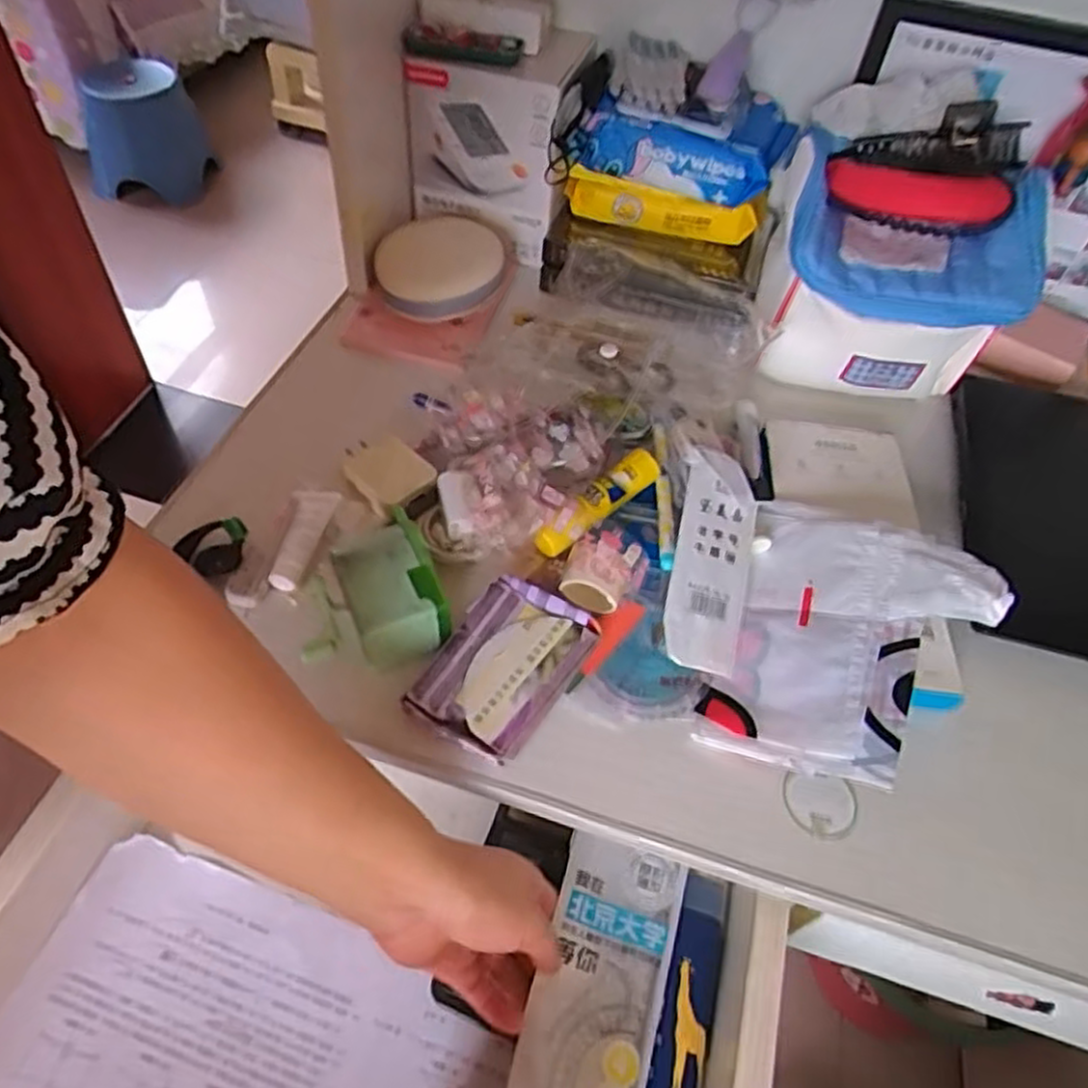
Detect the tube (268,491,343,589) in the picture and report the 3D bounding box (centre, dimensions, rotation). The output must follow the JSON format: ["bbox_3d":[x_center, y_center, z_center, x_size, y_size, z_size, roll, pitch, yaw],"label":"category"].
[{"bbox_3d":[-0.155,-0.006,0.489,0.032,0.016,0.075,6,52,0],"label":"tube"}]

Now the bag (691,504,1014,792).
[{"bbox_3d":[0.185,0.058,0.451,0.138,0.030,0.175,9,58,27],"label":"bag"}]

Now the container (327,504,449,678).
[{"bbox_3d":[-0.091,0.025,0.448,0.051,0.034,0.084,-17,56,-18],"label":"container"}]

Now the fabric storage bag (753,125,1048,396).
[{"bbox_3d":[0.262,-0.210,0.593,0.181,0.138,0.142,11,52,3],"label":"fabric storage bag"}]

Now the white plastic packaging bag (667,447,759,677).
[{"bbox_3d":[0.106,0.007,0.475,0.045,0.008,0.145,9,68,5],"label":"white plastic packaging bag"}]

